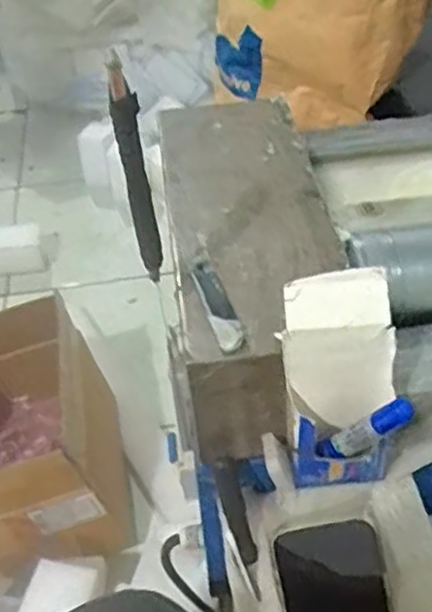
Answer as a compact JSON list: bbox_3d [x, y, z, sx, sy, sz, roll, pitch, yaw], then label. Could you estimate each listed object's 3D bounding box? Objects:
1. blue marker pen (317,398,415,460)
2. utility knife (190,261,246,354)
[{"bbox_3d":[0.099,0.084,0.495,0.014,0.107,0.021,-37,81,-31],"label":"blue marker pen"},{"bbox_3d":[0.001,-0.003,0.536,0.023,0.013,0.097,-11,43,-7],"label":"utility knife"}]

